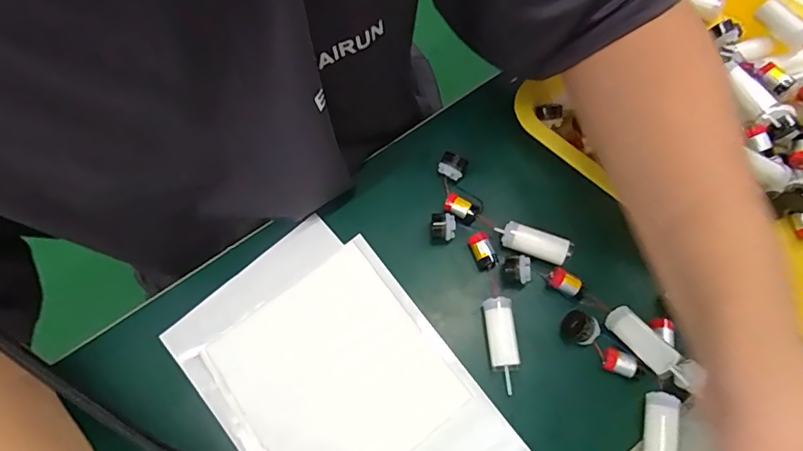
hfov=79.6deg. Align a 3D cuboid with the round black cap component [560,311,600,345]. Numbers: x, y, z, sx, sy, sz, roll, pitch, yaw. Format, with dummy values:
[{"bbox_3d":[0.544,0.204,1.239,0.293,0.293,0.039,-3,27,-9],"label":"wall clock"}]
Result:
[{"bbox_3d":[0.129,0.074,0.346,0.024,0.012,0.021,14,74,11],"label":"round black cap component"}]

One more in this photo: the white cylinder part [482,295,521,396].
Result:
[{"bbox_3d":[0.073,0.086,0.348,0.019,0.014,0.065,-7,71,4],"label":"white cylinder part"}]

